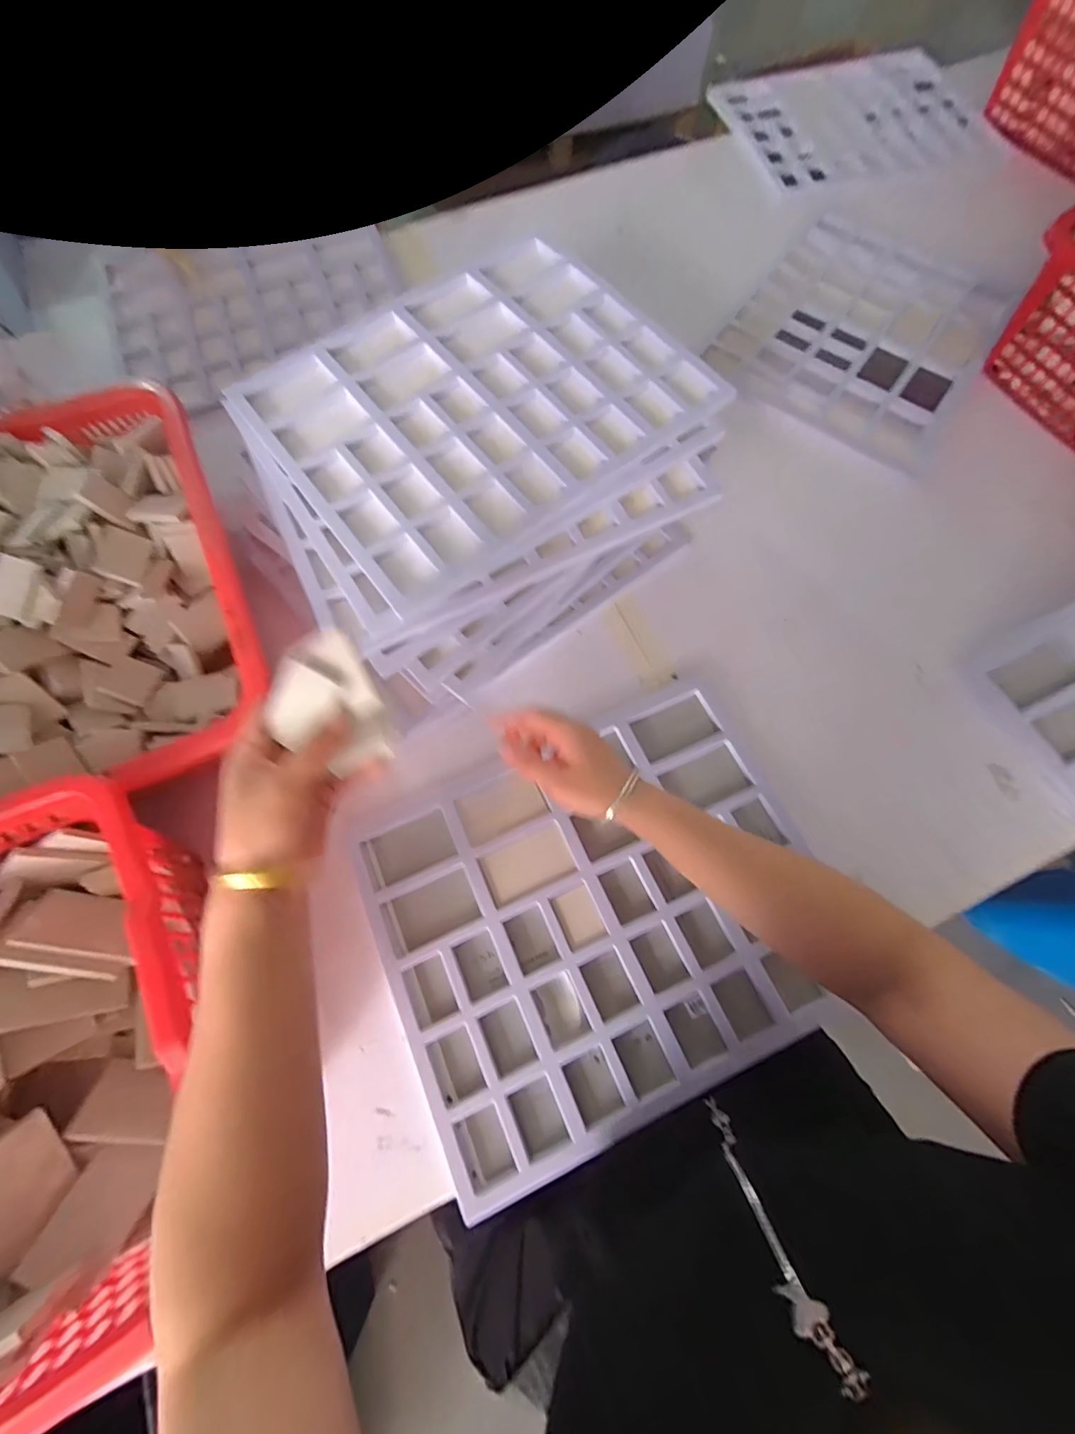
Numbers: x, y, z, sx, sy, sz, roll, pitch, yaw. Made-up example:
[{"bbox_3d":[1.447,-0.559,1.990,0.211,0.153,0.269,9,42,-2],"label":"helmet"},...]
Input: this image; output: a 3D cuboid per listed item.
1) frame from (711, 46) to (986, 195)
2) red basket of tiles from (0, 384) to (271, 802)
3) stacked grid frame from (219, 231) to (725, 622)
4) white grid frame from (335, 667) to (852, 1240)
[{"bbox_3d":[0.543,-1.037,0.851,0.406,0.024,0.283,-19,72,-6],"label":"frame"},{"bbox_3d":[-0.478,-0.104,0.505,0.362,0.129,0.440,-23,73,-7],"label":"red basket of tiles"},{"bbox_3d":[-0.061,-0.336,0.529,0.414,0.017,0.326,-37,77,-10],"label":"stacked grid frame"},{"bbox_3d":[0.062,0.189,0.502,0.416,0.031,0.344,-23,71,-7],"label":"white grid frame"}]

